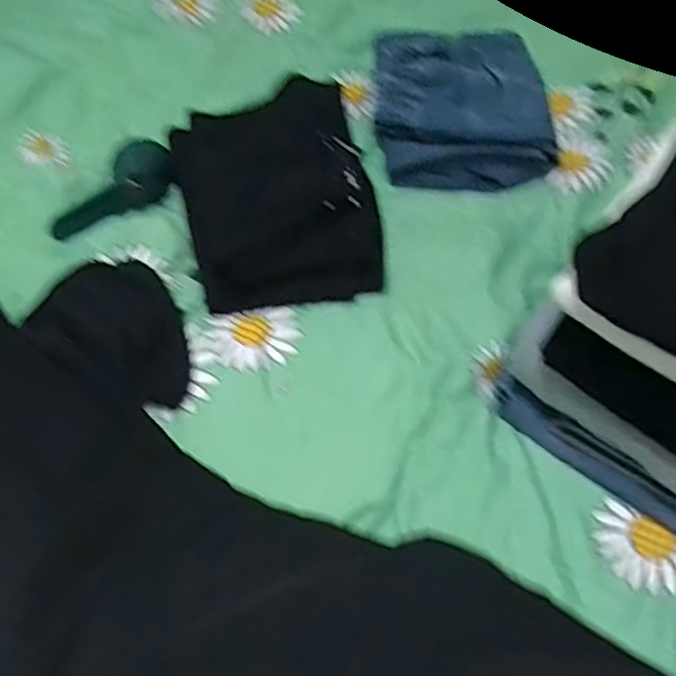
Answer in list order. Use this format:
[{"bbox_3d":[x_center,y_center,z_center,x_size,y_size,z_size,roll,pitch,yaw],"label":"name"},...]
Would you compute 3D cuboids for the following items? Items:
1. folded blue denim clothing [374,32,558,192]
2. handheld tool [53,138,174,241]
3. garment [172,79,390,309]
[{"bbox_3d":[0.155,-0.289,0.834,0.219,0.048,0.232,-4,60,-7],"label":"folded blue denim clothing"},{"bbox_3d":[-0.260,-0.167,0.763,0.160,0.032,0.075,-41,70,-10],"label":"handheld tool"},{"bbox_3d":[-0.065,-0.177,0.719,0.205,0.110,0.259,-13,62,-11],"label":"garment"}]

